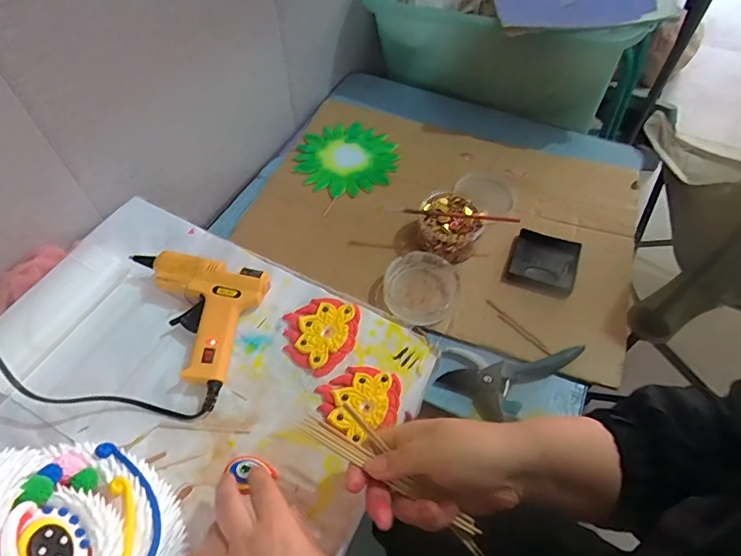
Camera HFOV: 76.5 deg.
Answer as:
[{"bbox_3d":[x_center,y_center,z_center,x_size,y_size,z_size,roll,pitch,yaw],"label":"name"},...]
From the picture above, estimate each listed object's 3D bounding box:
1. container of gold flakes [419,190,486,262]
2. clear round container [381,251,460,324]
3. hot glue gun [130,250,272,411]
[{"bbox_3d":[0.120,-0.077,0.708,0.091,0.062,0.089,0,56,0],"label":"container of gold flakes"},{"bbox_3d":[0.071,0.008,0.657,0.103,0.043,0.111,18,58,12],"label":"clear round container"},{"bbox_3d":[-0.192,0.037,0.468,0.144,0.039,0.138,16,57,10],"label":"hot glue gun"}]

